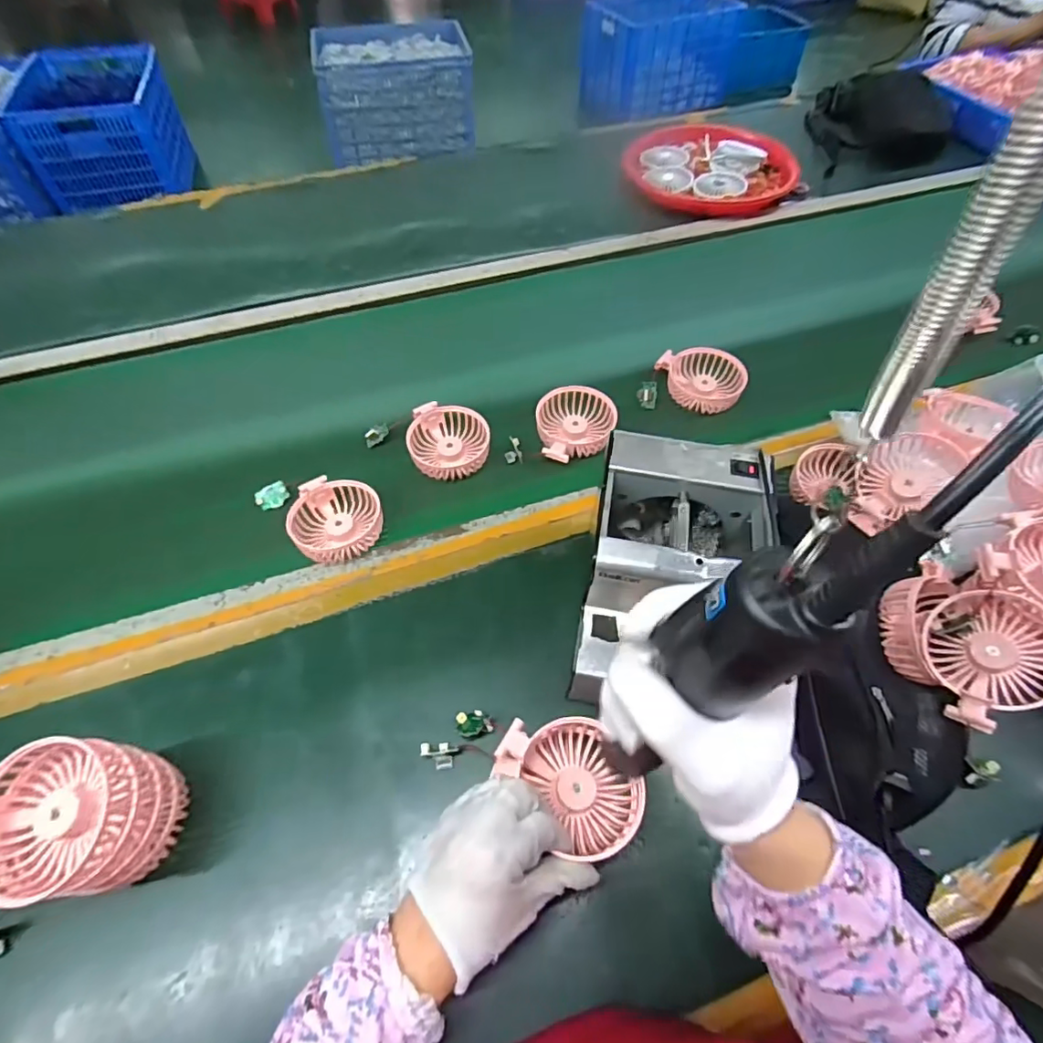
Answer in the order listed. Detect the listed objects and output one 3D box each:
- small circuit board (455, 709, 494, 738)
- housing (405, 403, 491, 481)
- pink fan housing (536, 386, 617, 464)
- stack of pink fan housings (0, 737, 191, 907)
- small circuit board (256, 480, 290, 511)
[{"bbox_3d":[-0.038,0.165,0.449,0.030,0.015,0.021,-6,57,-6],"label":"small circuit board"},{"bbox_3d":[-0.081,-0.091,0.614,0.087,0.031,0.088,1,57,-1],"label":"housing"},{"bbox_3d":[0.061,-0.109,0.623,0.089,0.038,0.097,-6,57,-6],"label":"pink fan housing"},{"bbox_3d":[-0.302,0.206,0.378,0.099,0.099,0.087,-2,57,-3],"label":"stack of pink fan housings"},{"bbox_3d":[-0.264,-0.026,0.583,0.033,0.006,0.025,-39,97,-20],"label":"small circuit board"}]

